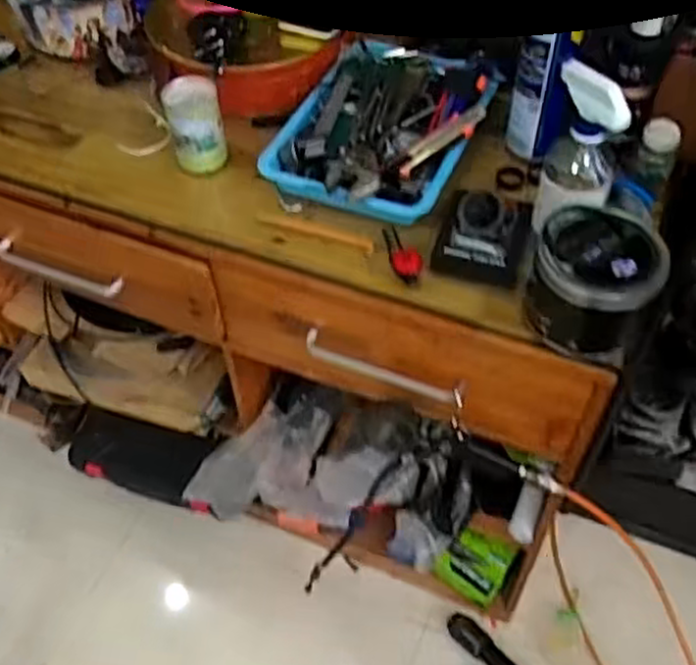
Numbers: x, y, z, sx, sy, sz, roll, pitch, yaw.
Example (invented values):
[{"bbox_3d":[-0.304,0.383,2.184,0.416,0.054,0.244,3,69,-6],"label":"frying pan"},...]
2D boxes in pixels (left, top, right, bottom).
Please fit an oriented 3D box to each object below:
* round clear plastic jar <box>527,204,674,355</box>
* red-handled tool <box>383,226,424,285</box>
[{"bbox_3d":[0.251,-0.056,0.773,0.119,0.098,0.123,0,52,1],"label":"round clear plastic jar"},{"bbox_3d":[0.061,-0.091,0.858,0.025,0.038,0.080,-13,53,-9],"label":"red-handled tool"}]

